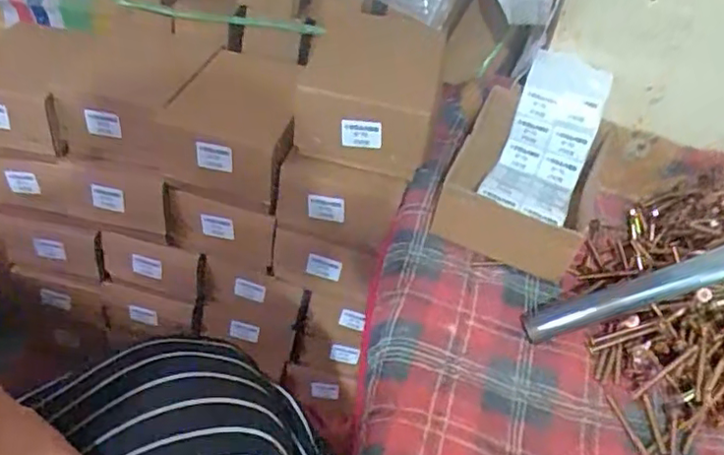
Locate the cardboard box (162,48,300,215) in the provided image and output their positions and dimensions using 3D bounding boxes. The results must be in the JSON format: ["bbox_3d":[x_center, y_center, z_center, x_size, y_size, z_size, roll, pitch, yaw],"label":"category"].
[{"bbox_3d":[-0.144,-0.116,0.710,0.136,0.103,0.160,8,41,0],"label":"cardboard box"}]

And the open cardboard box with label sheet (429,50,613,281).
[{"bbox_3d":[0.176,-0.072,0.637,0.144,0.126,0.232,19,42,12],"label":"open cardboard box with label sheet"}]

